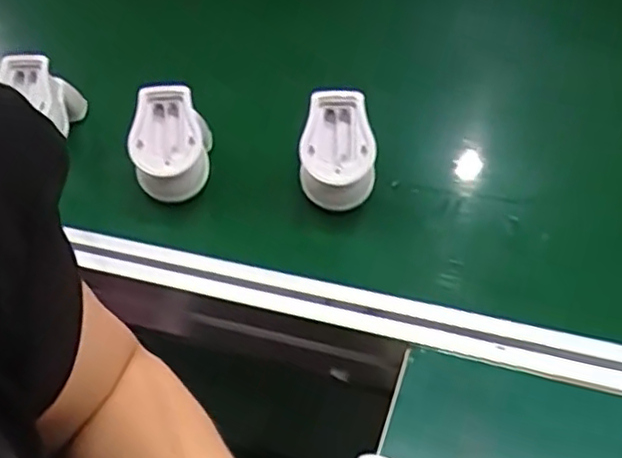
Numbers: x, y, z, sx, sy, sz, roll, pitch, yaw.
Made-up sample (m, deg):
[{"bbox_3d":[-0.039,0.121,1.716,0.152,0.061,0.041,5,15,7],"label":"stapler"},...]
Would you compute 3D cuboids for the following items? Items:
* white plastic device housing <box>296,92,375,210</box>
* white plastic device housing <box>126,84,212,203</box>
[{"bbox_3d":[0.022,-0.067,0.564,0.061,0.079,0.067,0,40,3],"label":"white plastic device housing"},{"bbox_3d":[-0.126,-0.076,0.589,0.068,0.078,0.081,-10,40,-9],"label":"white plastic device housing"}]

